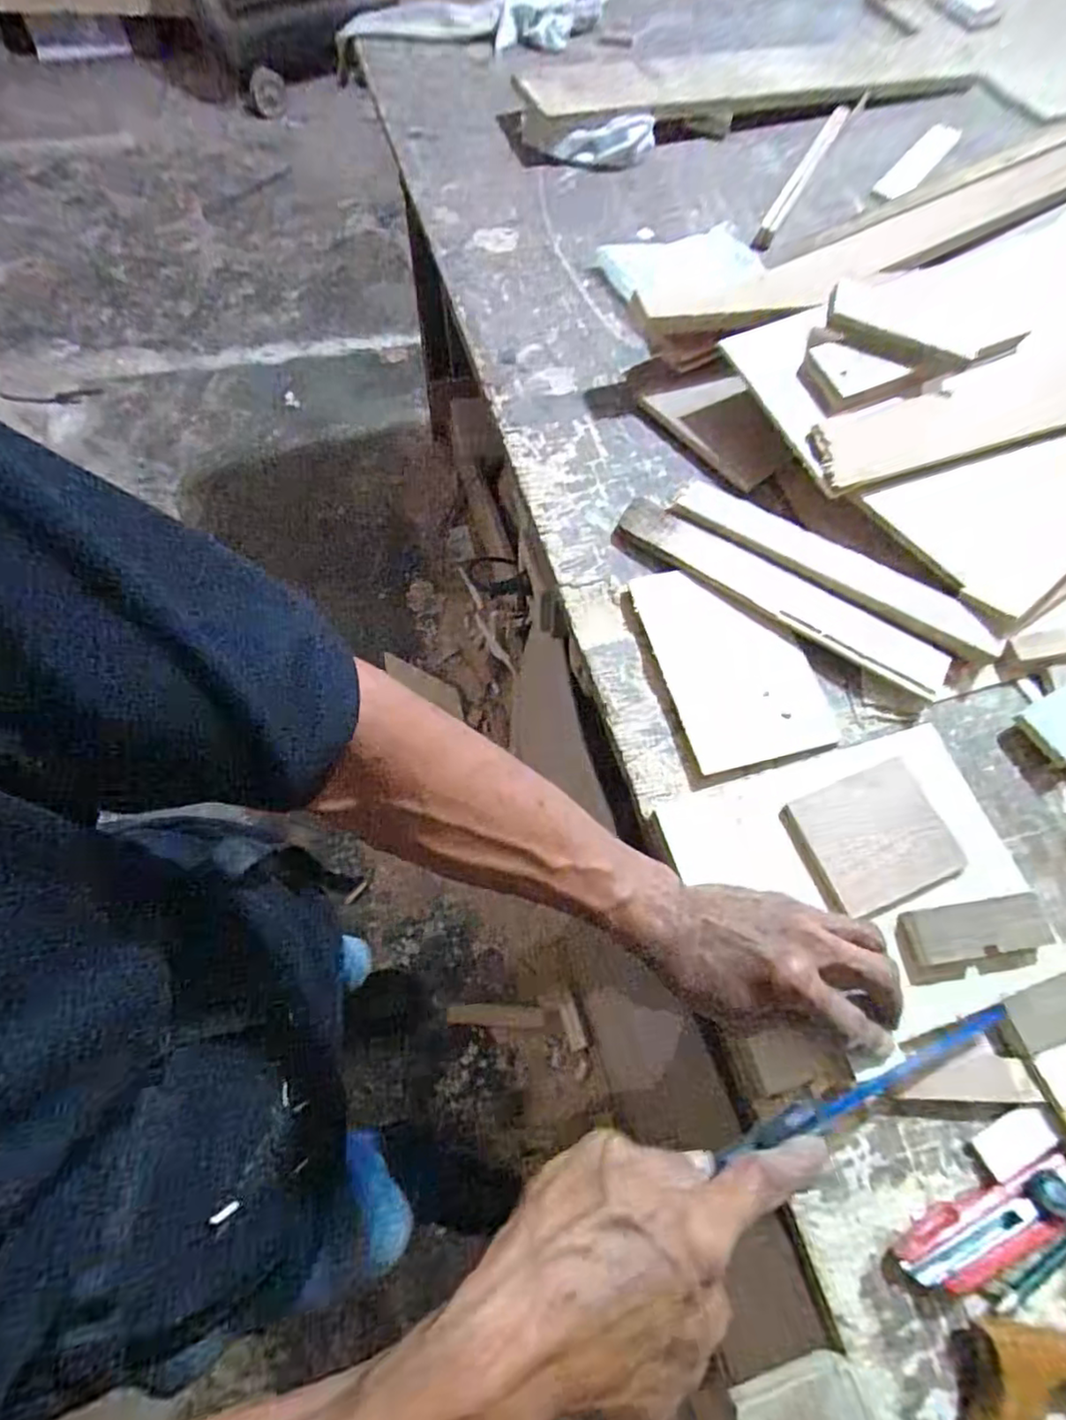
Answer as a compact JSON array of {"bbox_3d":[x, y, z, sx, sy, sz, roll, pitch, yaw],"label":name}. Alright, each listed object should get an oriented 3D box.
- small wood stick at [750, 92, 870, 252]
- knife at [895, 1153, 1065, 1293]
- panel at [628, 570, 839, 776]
[{"bbox_3d":[0.311,-0.615,0.717,0.022,0.013,0.316,27,70,11],"label":"small wood stick"},{"bbox_3d":[0.283,0.267,0.352,0.181,0.015,0.030,-18,69,-9],"label":"knife"},{"bbox_3d":[0.147,-0.038,0.478,0.107,0.011,0.157,-15,69,-8],"label":"panel"}]

